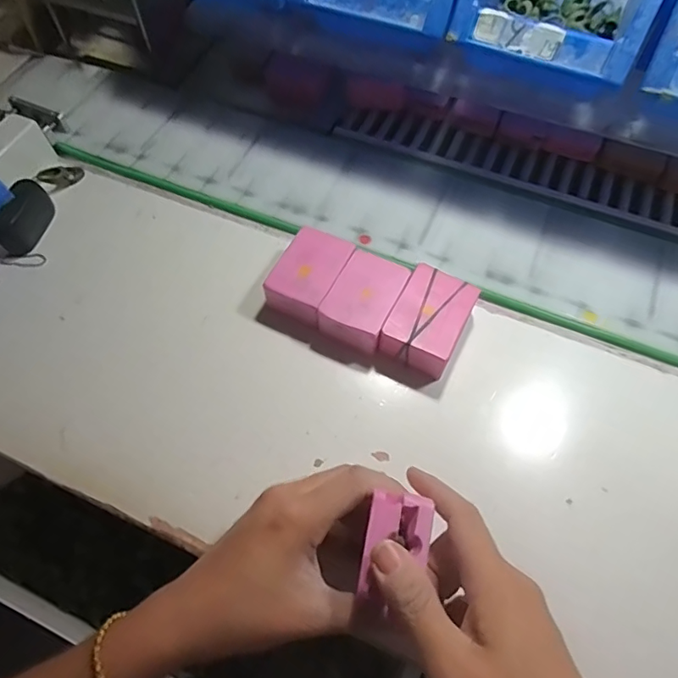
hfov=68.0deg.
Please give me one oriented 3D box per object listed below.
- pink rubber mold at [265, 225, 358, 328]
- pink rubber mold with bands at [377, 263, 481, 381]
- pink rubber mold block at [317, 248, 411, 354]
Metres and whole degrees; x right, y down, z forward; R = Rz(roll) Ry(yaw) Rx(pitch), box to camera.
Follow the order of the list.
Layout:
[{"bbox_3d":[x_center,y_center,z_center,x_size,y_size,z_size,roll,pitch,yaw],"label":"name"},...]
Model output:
[{"bbox_3d":[-0.024,-0.048,0.401,0.048,0.030,0.073,23,64,12],"label":"pink rubber mold"},{"bbox_3d":[0.068,-0.014,0.384,0.052,0.030,0.074,26,67,13],"label":"pink rubber mold with bands"},{"bbox_3d":[0.020,-0.029,0.392,0.049,0.029,0.068,24,67,12],"label":"pink rubber mold block"}]

